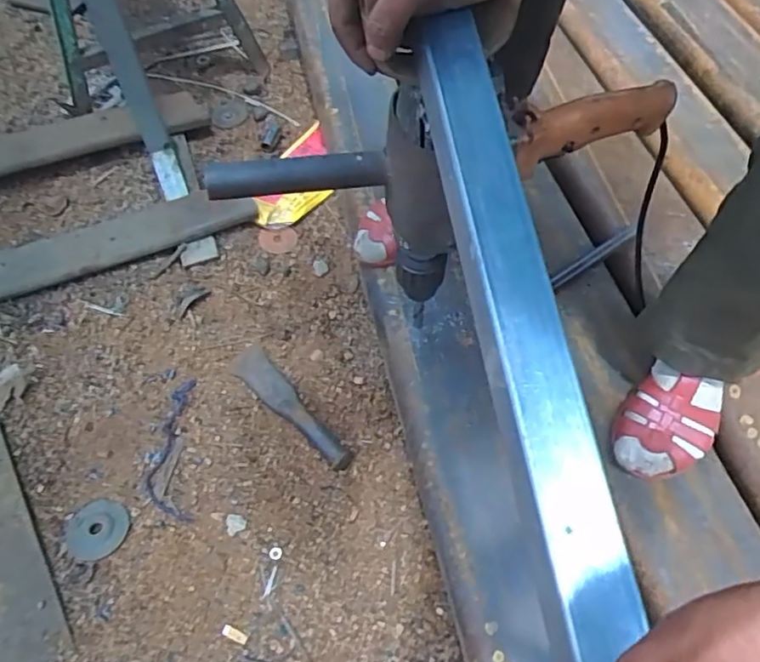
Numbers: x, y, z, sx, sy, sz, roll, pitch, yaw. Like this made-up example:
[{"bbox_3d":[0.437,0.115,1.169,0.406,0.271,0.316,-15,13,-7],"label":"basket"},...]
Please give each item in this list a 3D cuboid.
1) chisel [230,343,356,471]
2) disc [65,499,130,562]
[{"bbox_3d":[-0.127,0.101,0.829,0.048,0.028,0.232,-37,65,-19],"label":"chisel"},{"bbox_3d":[-0.353,0.244,0.749,0.077,0.007,0.072,-1,59,1],"label":"disc"}]

